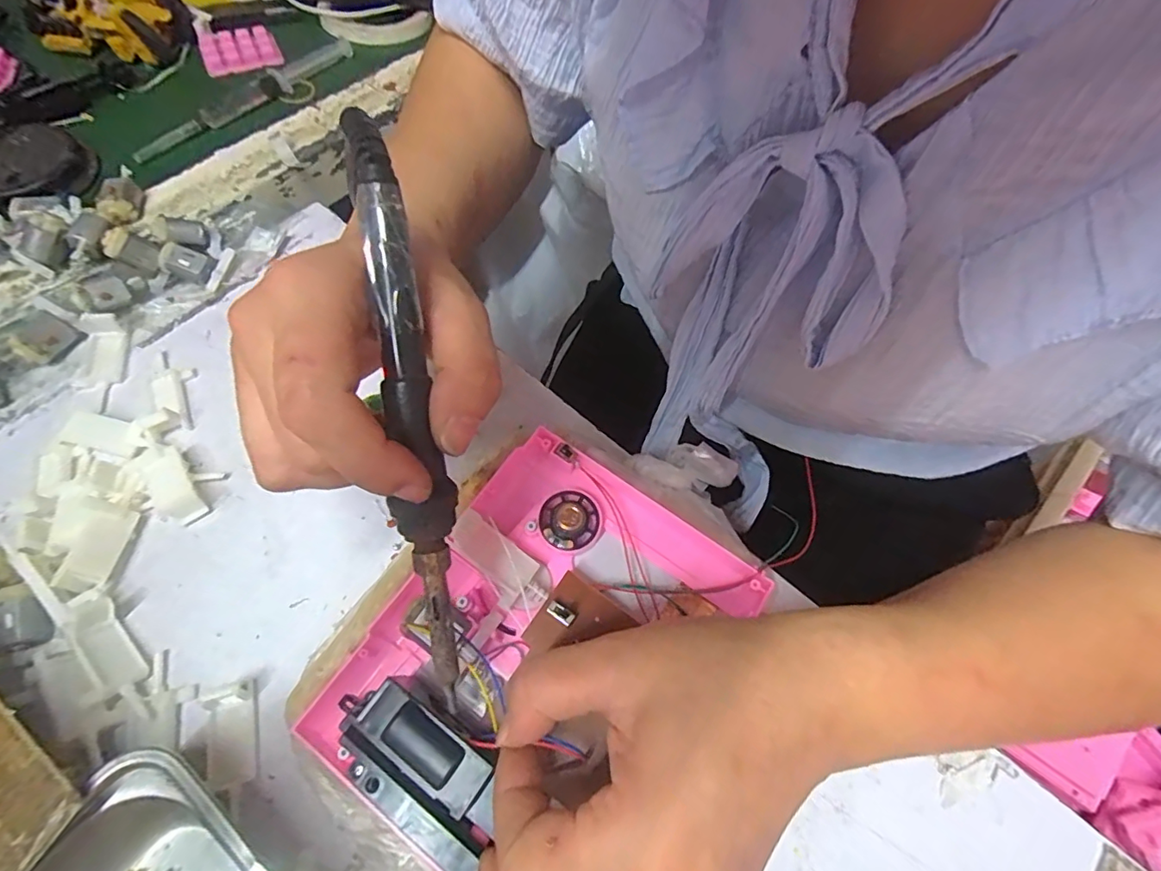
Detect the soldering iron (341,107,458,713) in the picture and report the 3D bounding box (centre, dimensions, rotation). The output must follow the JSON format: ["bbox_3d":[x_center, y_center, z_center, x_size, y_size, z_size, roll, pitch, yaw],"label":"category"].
[{"bbox_3d":[-0.056,-0.005,0.175,0.019,0.013,0.197,-7,97,-7],"label":"soldering iron"}]

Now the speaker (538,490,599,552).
[{"bbox_3d":[-0.005,0.038,0.245,0.027,0.010,0.028,2,63,-4],"label":"speaker"}]

